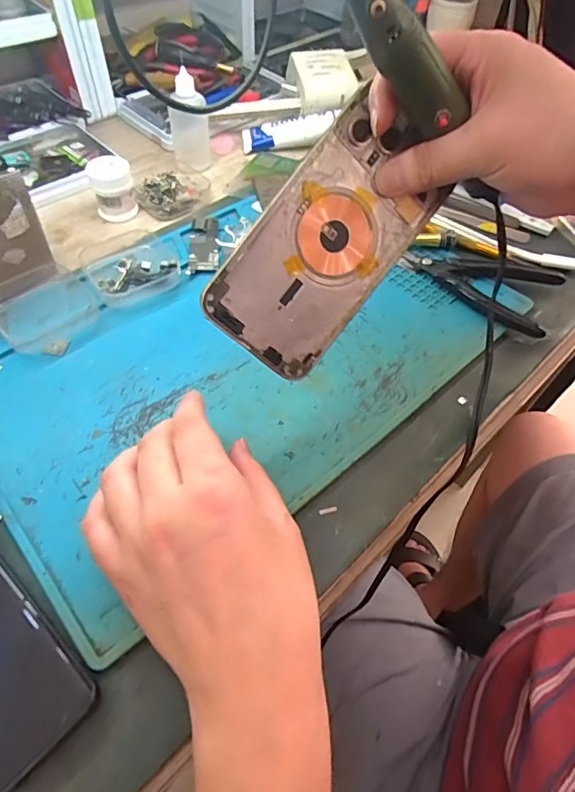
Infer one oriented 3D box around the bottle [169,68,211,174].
[{"bbox_3d":[-0.092,-0.255,0.448,0.036,0.069,0.035,0,55,-5],"label":"bottle"}]

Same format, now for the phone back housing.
[{"bbox_3d":[0.023,-0.086,0.273,0.076,0.006,0.148,38,92,-23],"label":"phone back housing"}]

